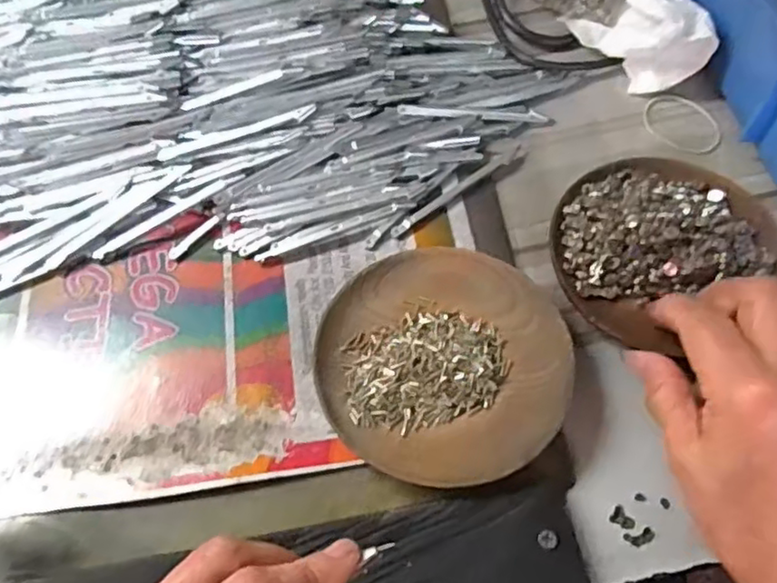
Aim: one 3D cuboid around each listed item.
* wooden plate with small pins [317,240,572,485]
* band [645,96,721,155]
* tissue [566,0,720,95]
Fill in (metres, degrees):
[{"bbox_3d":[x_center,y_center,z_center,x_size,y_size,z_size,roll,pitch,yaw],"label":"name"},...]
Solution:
[{"bbox_3d":[0.026,0.030,0.303,0.111,0.016,0.117,-1,62,1],"label":"wooden plate with small pins"},{"bbox_3d":[0.178,-0.101,0.389,0.047,0.004,0.040,33,68,18],"label":"band"},{"bbox_3d":[0.154,-0.167,0.395,0.064,0.045,0.087,-8,62,-3],"label":"tissue"}]

